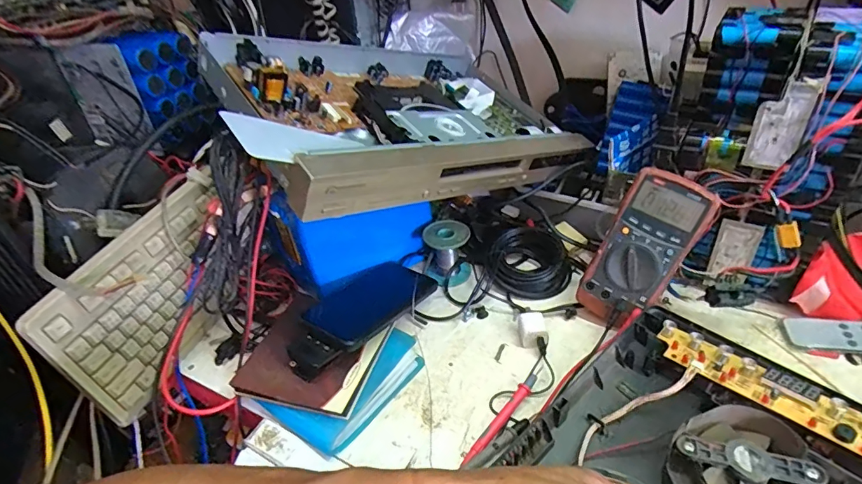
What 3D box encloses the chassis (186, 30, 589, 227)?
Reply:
[{"bbox_3d":[-0.030,-0.155,0.566,0.442,0.055,0.272,-14,48,-38],"label":"chassis"}]

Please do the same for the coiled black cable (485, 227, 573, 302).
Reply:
[{"bbox_3d":[0.127,0.024,0.610,0.100,0.045,0.097,-5,35,3],"label":"coiled black cable"}]

